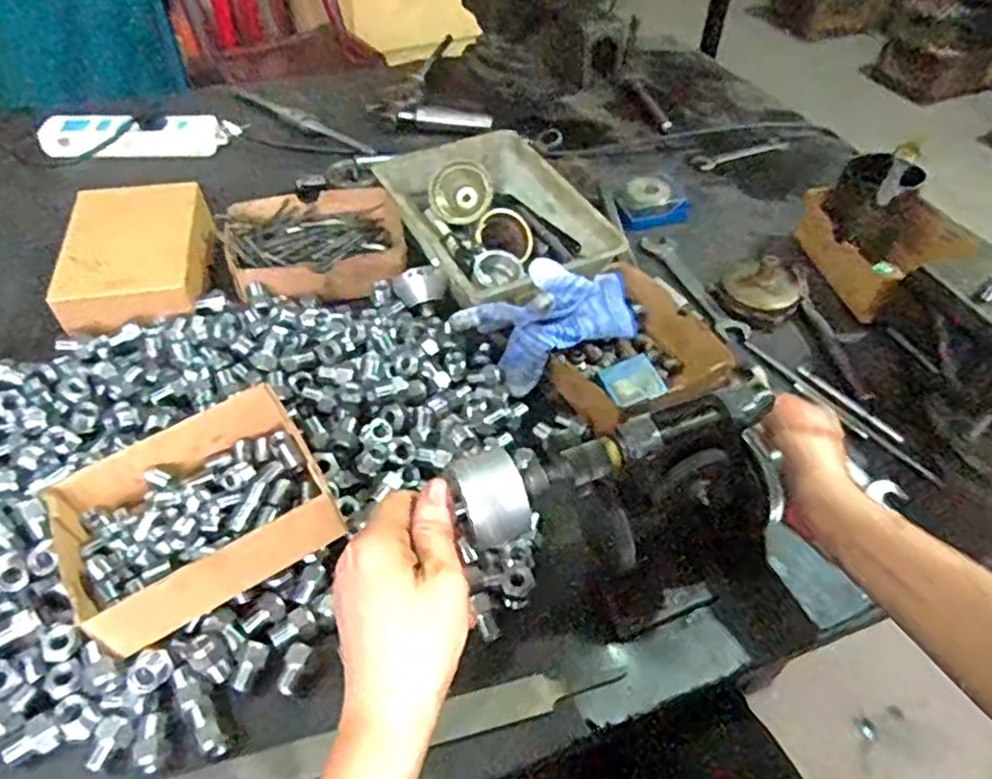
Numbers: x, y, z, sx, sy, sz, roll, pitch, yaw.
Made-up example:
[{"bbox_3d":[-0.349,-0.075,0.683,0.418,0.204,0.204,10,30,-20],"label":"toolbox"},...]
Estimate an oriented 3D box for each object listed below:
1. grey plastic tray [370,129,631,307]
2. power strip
[{"bbox_3d":[-0.005,-0.174,0.736,0.171,0.059,0.255,-20,51,-20],"label":"grey plastic tray"},{"bbox_3d":[-0.437,-0.311,0.874,0.231,0.035,0.053,-2,47,-5],"label":"power strip"}]

